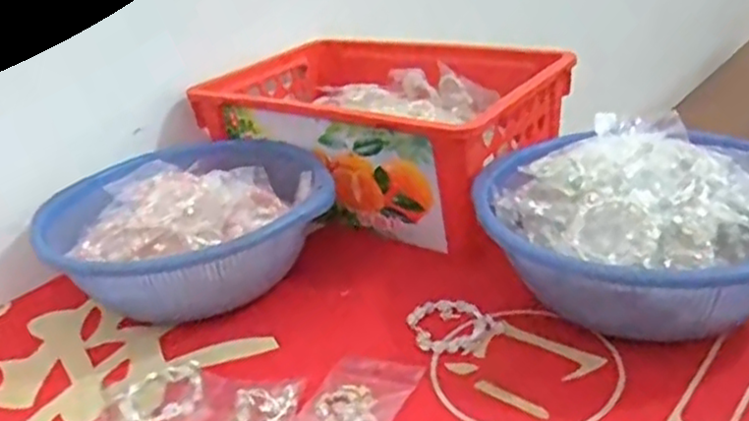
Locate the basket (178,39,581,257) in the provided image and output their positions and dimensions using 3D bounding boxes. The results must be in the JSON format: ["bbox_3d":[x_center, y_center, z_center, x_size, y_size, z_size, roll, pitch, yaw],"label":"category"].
[{"bbox_3d":[0.012,-0.083,0.796,0.361,0.158,0.233,11,31,31],"label":"basket"}]

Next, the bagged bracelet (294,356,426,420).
[{"bbox_3d":[-0.014,0.139,0.515,0.068,0.005,0.093,7,29,27],"label":"bagged bracelet"}]

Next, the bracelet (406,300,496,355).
[{"bbox_3d":[0.062,0.095,0.582,0.067,0.009,0.065,-5,26,3],"label":"bracelet"}]

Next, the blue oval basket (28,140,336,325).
[{"bbox_3d":[-0.164,0.022,0.674,0.244,0.110,0.221,-9,26,-5],"label":"blue oval basket"}]

